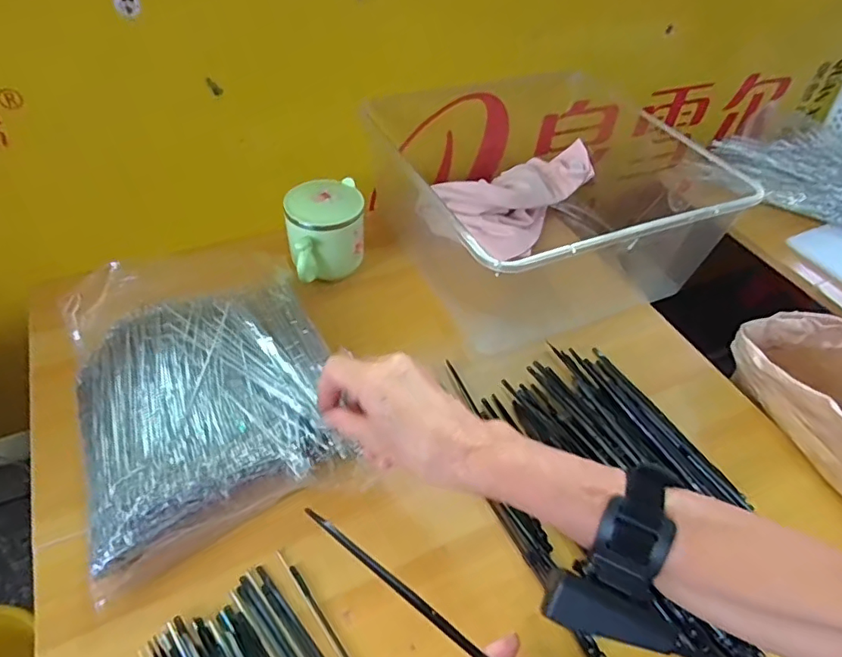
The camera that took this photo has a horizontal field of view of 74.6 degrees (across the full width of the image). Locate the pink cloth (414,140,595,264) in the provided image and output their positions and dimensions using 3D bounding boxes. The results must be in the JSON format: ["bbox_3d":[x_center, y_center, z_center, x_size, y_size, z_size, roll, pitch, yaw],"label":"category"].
[{"bbox_3d":[0.109,-0.165,0.676,0.130,0.063,0.191,30,50,21],"label":"pink cloth"}]

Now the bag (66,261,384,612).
[{"bbox_3d":[-0.175,0.041,0.461,0.199,0.066,0.280,-16,50,-21],"label":"bag"}]

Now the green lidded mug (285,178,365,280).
[{"bbox_3d":[-0.099,-0.099,0.574,0.076,0.077,0.089,-7,48,-14],"label":"green lidded mug"}]

